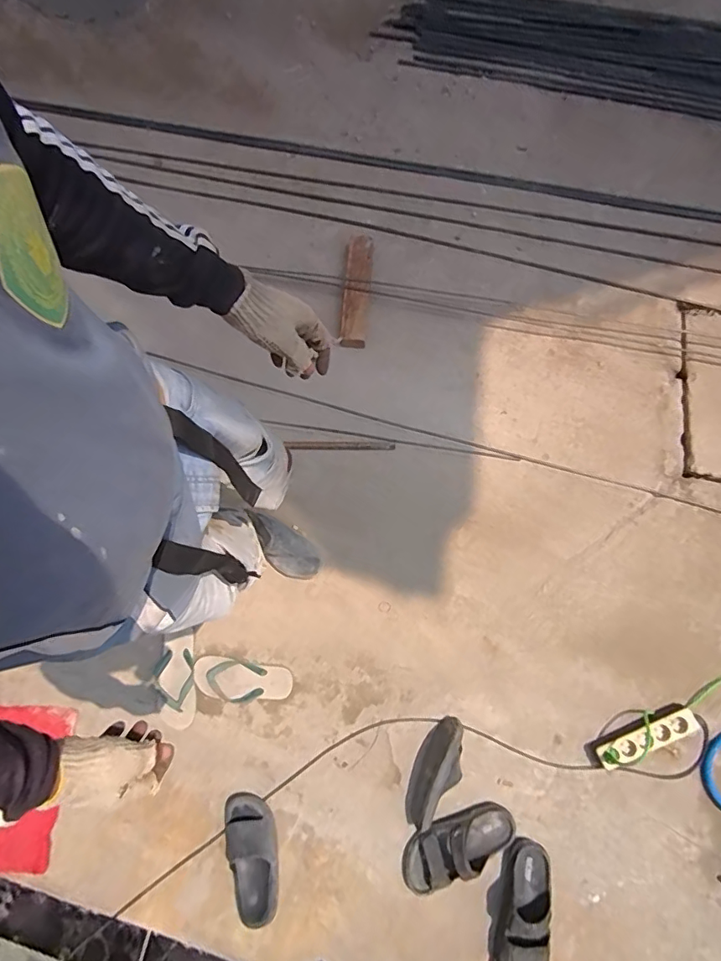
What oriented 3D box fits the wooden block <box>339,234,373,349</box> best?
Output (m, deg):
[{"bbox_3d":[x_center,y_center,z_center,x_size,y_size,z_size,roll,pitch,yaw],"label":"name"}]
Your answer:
[{"bbox_3d":[-0.012,-0.609,1.578,0.081,0.038,0.368,4,77,3],"label":"wooden block"}]

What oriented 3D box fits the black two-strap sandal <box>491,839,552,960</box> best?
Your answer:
[{"bbox_3d":[0.388,1.021,1.159,0.110,0.080,0.286,18,65,4],"label":"black two-strap sandal"}]

